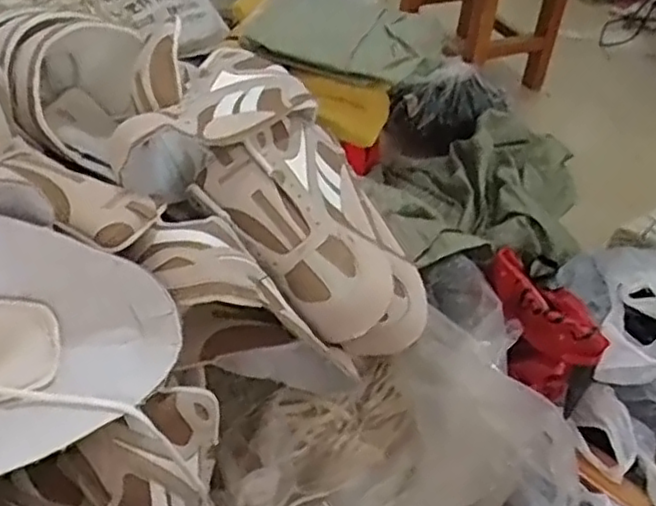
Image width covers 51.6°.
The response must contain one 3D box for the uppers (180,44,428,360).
[{"bbox_3d":[-0.021,-0.054,0.660,0.164,0.080,0.342,-29,84,-32],"label":"uppers"}]

